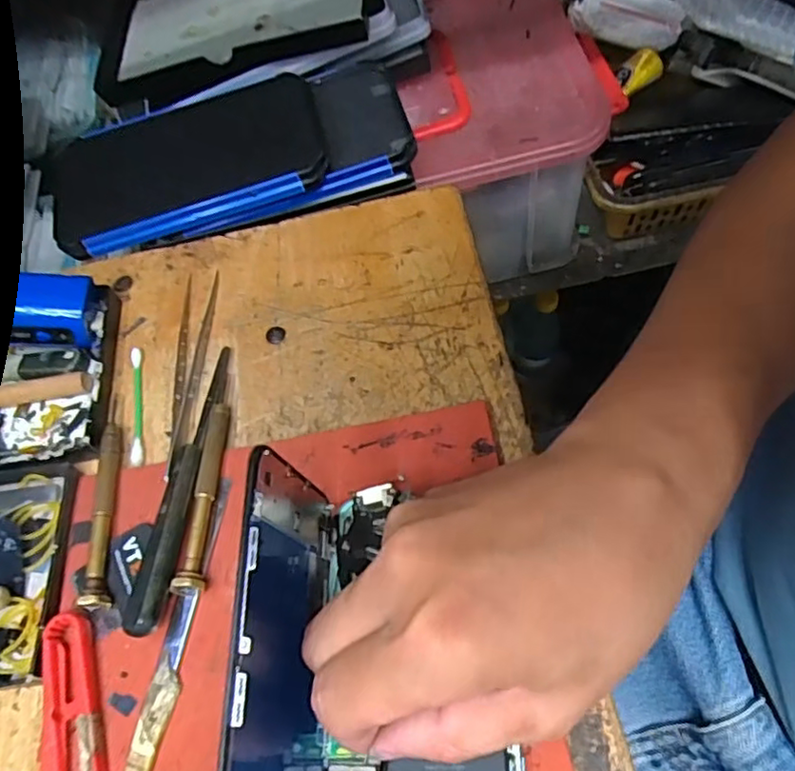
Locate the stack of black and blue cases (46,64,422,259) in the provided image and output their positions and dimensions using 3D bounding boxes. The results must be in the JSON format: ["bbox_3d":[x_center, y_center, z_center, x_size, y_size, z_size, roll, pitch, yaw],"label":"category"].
[{"bbox_3d":[-0.108,-0.146,0.404,0.230,0.029,0.106,-16,60,-1],"label":"stack of black and blue cases"}]

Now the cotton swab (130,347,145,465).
[{"bbox_3d":[-0.135,0.010,0.327,0.006,0.005,0.070,-15,60,0],"label":"cotton swab"}]

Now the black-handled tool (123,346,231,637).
[{"bbox_3d":[-0.097,0.040,0.292,0.015,0.018,0.144,1,61,8],"label":"black-handled tool"}]

